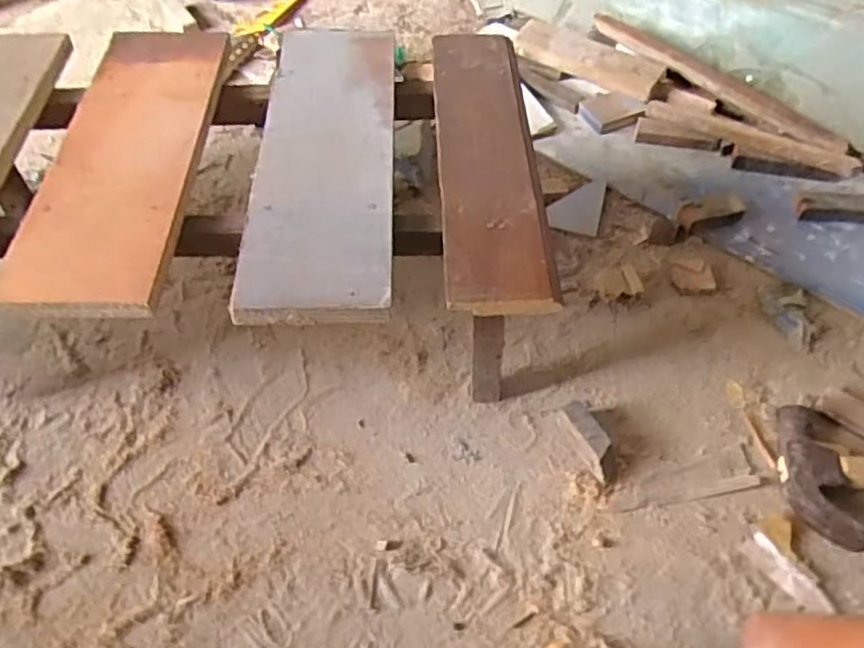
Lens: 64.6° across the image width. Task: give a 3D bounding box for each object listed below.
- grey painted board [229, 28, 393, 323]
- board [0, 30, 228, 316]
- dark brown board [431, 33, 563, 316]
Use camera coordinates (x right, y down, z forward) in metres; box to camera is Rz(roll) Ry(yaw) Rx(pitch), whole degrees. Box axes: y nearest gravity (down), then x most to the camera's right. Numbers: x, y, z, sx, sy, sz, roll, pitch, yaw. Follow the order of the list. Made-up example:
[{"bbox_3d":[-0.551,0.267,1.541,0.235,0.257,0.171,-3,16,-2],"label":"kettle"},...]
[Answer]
[{"bbox_3d":[-0.088,-0.144,0.570,0.108,0.016,0.344,-3,53,1],"label":"grey painted board"},{"bbox_3d":[-0.255,-0.148,0.569,0.116,0.017,0.340,-2,53,1],"label":"board"},{"bbox_3d":[0.046,-0.147,0.584,0.082,0.013,0.340,-3,53,0],"label":"dark brown board"}]

